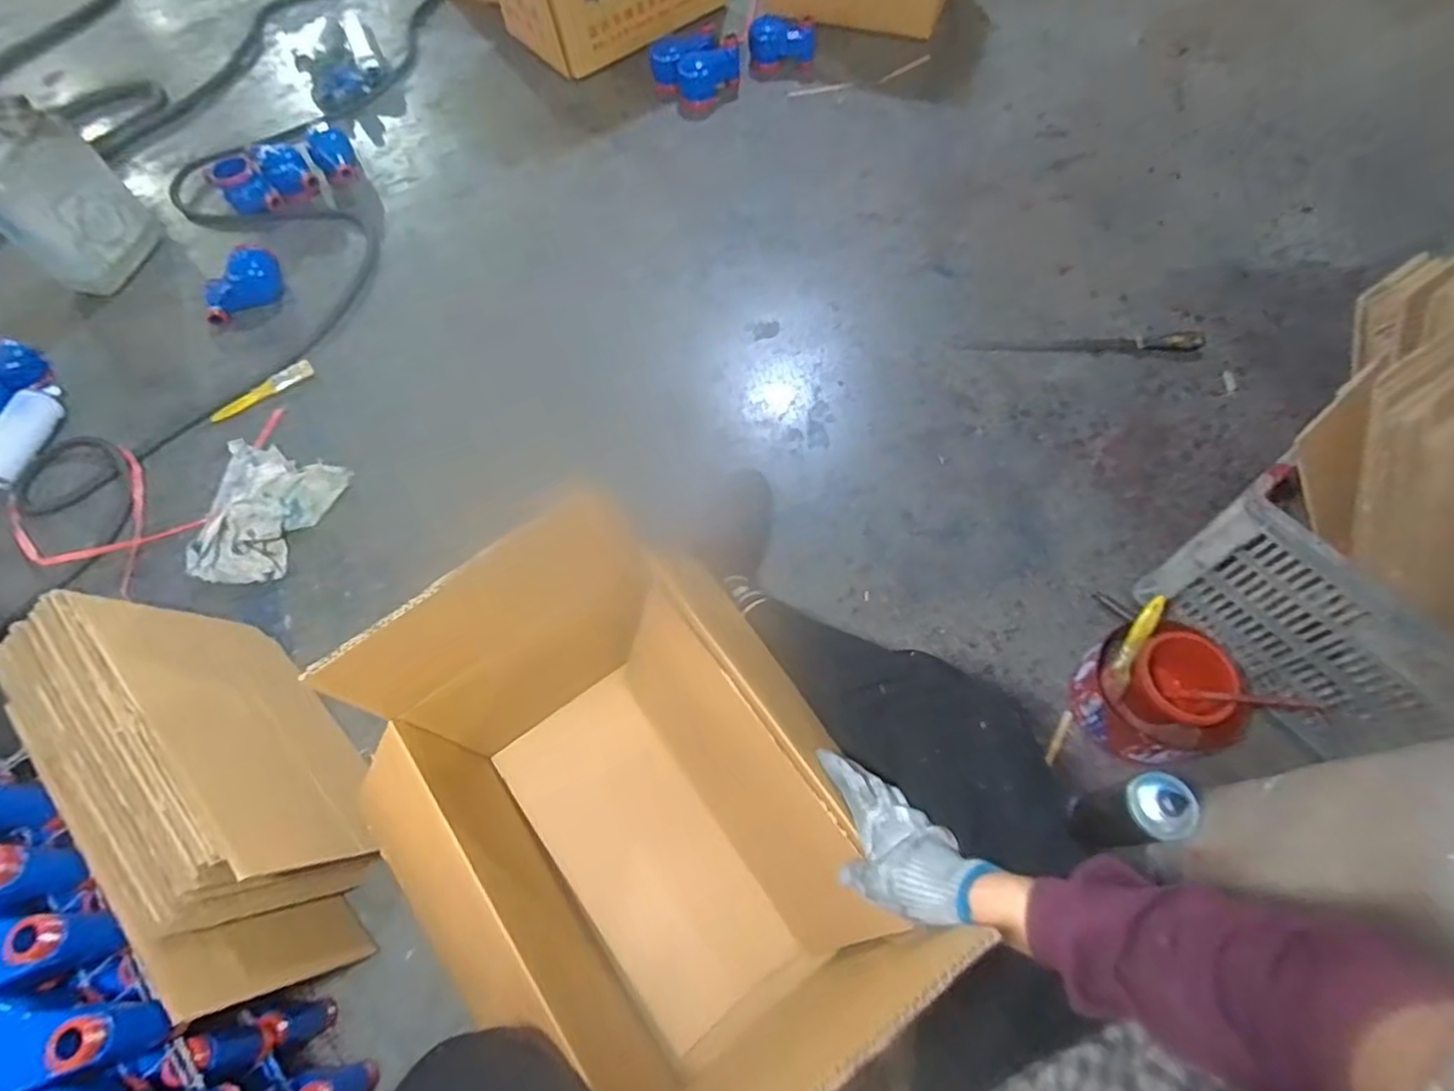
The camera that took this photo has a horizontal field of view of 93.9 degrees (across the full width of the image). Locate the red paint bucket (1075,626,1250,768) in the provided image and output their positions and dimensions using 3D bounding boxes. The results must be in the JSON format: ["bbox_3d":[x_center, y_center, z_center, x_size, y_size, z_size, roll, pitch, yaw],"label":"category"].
[{"bbox_3d":[0.522,0.180,0.815,0.183,0.119,0.151,-3,62,0],"label":"red paint bucket"}]

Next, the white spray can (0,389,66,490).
[{"bbox_3d":[-1.126,-0.172,1.079,0.072,0.055,0.169,11,64,8],"label":"white spray can"}]

